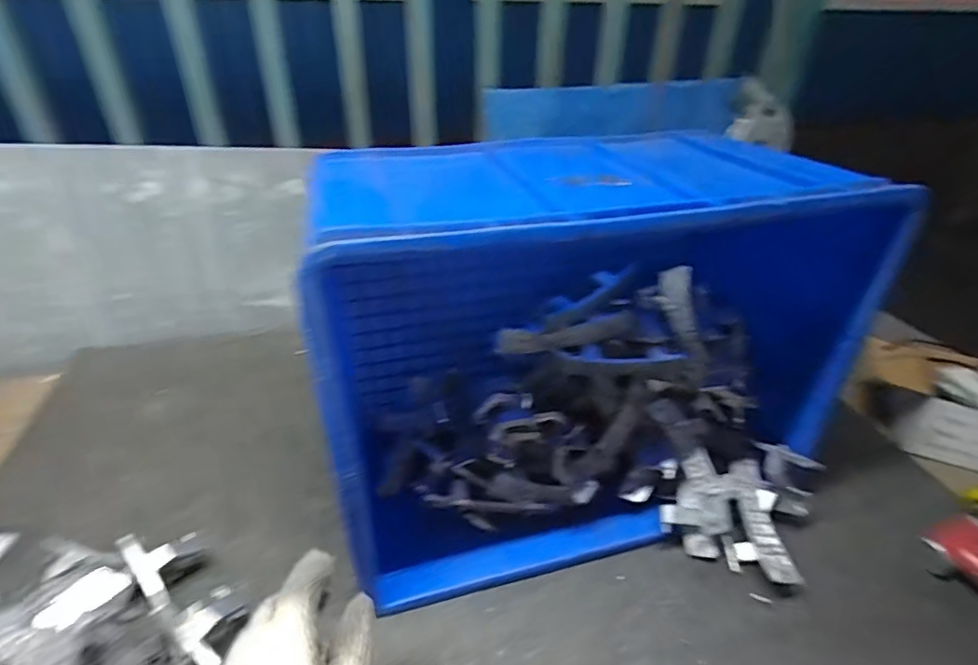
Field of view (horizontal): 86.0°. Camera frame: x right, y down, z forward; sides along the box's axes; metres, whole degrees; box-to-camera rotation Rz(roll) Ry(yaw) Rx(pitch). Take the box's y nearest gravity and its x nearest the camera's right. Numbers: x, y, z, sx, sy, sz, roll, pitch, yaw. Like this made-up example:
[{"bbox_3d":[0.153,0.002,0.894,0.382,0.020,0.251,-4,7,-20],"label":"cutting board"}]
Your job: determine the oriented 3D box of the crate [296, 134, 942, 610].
[{"bbox_3d":[0.080,0.010,0.604,0.522,0.403,0.331,-10,35,-17],"label":"crate"}]

